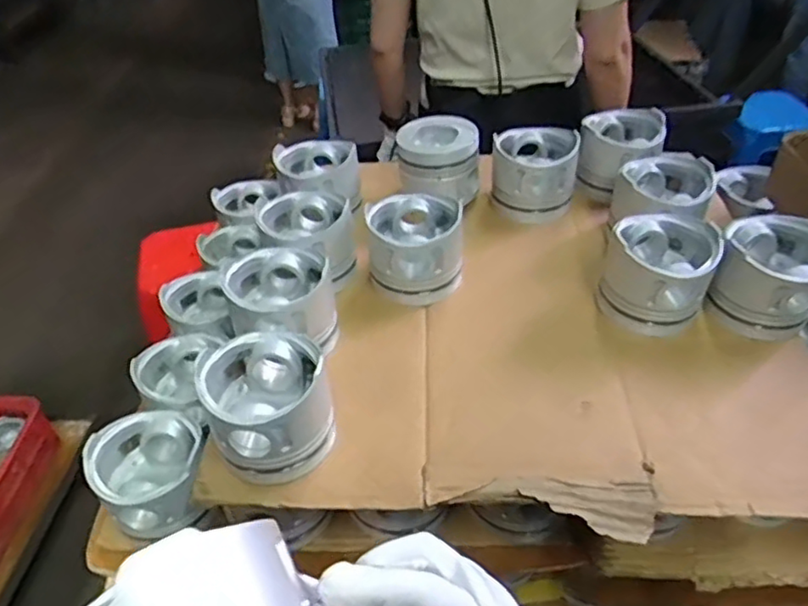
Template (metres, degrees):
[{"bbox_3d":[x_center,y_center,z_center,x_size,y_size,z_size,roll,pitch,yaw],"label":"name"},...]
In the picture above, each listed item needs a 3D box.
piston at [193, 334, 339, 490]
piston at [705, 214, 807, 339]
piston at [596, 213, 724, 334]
[{"bbox_3d":[-0.116,0.090,0.557,0.097,0.093,0.102,-2,42,2],"label":"piston"},{"bbox_3d":[0.372,-0.031,0.658,0.098,0.081,0.105,23,48,26],"label":"piston"},{"bbox_3d":[0.263,-0.029,0.678,0.104,0.090,0.105,-2,42,2],"label":"piston"}]

